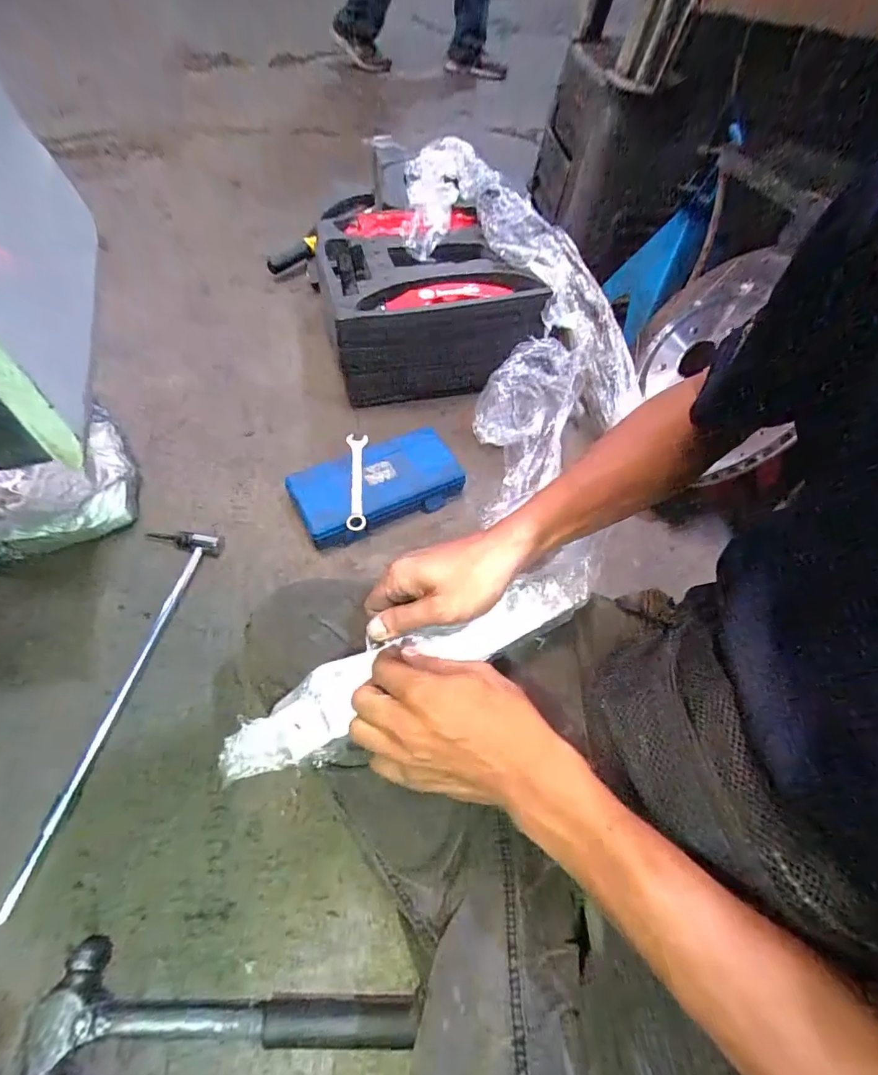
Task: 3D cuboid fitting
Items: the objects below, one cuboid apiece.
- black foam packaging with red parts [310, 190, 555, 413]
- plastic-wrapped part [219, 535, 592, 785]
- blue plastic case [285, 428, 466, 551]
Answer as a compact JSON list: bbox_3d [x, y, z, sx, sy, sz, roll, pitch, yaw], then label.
[{"bbox_3d":[-0.044,-0.468,0.957,0.353,0.187,0.403,-10,57,-12],"label":"black foam packaging with red parts"},{"bbox_3d":[-0.007,0.090,0.382,0.328,0.018,0.052,-24,61,-17],"label":"plastic-wrapped part"},{"bbox_3d":[-0.096,-0.084,0.769,0.264,0.058,0.141,-27,62,-21],"label":"blue plastic case"}]

